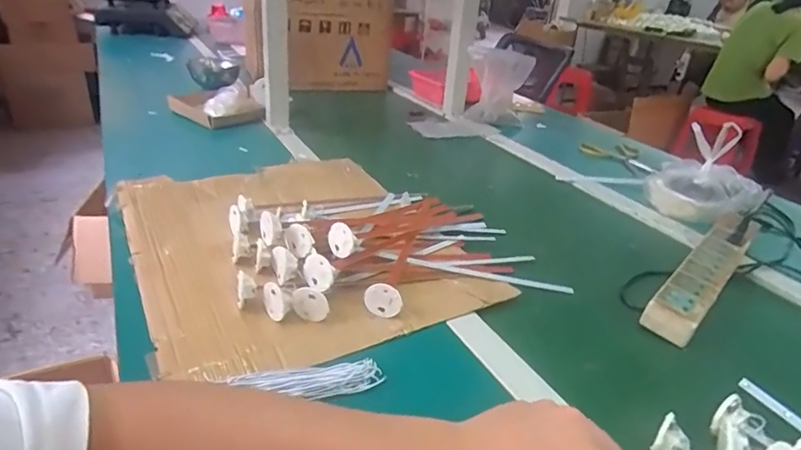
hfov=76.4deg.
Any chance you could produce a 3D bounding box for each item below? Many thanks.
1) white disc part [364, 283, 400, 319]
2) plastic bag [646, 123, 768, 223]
[{"bbox_3d":[-0.017,0.075,0.515,0.037,0.033,0.009,15,29,18],"label":"white disc part"},{"bbox_3d":[0.497,-0.084,0.835,0.151,0.137,0.154,-21,37,-41],"label":"plastic bag"}]

